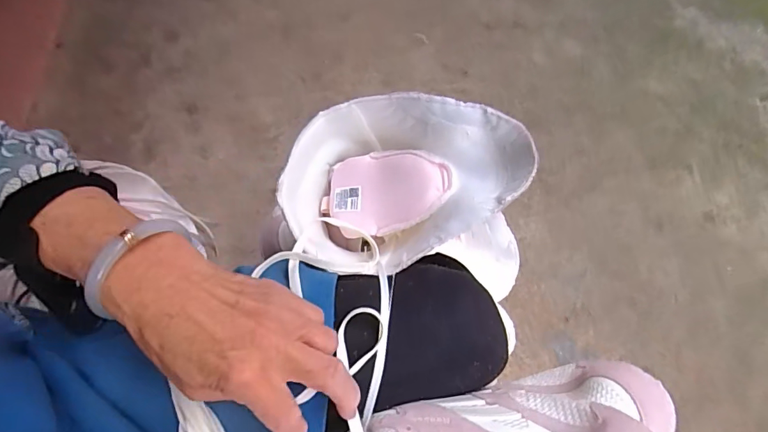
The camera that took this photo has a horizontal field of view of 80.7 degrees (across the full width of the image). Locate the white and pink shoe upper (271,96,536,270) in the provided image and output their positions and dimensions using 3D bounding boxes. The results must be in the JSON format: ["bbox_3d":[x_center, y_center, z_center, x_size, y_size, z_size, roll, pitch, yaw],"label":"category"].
[{"bbox_3d":[0.011,-0.029,0.398,0.203,0.108,0.146,-8,61,-4],"label":"white and pink shoe upper"}]

